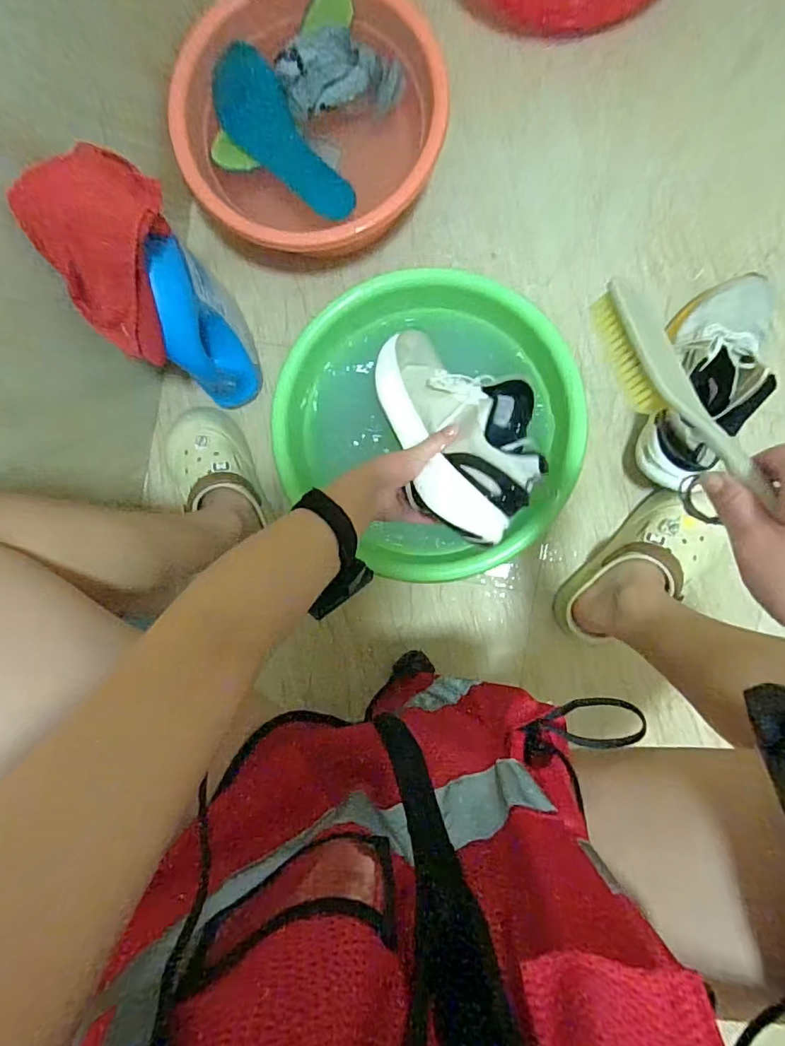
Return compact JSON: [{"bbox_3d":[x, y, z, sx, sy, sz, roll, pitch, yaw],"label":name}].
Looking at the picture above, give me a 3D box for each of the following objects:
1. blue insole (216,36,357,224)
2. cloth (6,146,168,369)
[{"bbox_3d":[-0.147,-0.482,0.626,0.084,0.020,0.240,-36,94,0],"label":"blue insole"},{"bbox_3d":[-0.282,-0.270,0.497,0.095,0.112,0.170,13,91,5],"label":"cloth"}]

